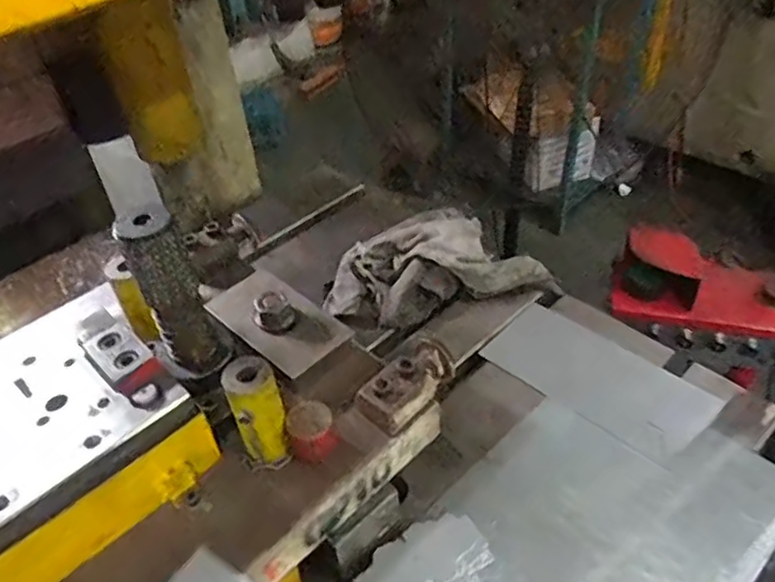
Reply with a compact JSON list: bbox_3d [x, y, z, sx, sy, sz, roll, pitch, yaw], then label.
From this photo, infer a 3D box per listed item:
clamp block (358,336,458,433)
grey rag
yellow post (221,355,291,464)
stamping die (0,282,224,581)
[{"bbox_3d":[0.020,0.082,0.587,0.091,0.042,0.045,-36,49,-29],"label":"clamp block"},{"bbox_3d":[0.068,-0.041,0.885,0.298,0.085,0.157,-7,42,-4],"label":"grey rag"},{"bbox_3d":[-0.106,0.101,0.544,0.038,0.095,0.040,-15,42,-10],"label":"yellow post"},{"bbox_3d":[-0.295,0.120,0.532,0.205,0.089,0.231,31,53,34],"label":"stamping die"}]

